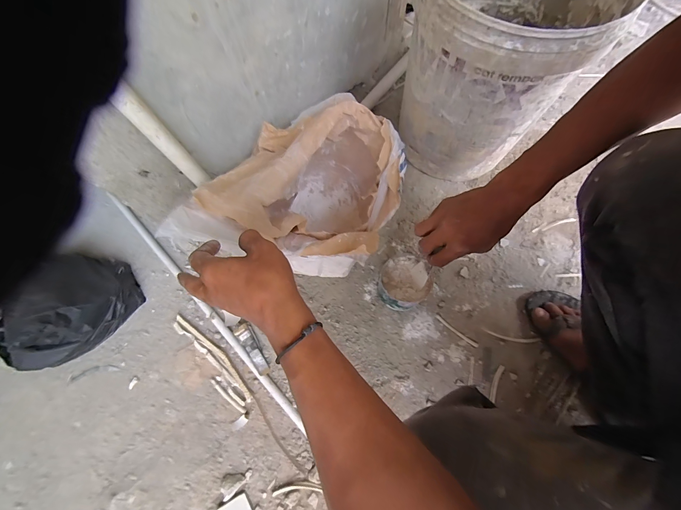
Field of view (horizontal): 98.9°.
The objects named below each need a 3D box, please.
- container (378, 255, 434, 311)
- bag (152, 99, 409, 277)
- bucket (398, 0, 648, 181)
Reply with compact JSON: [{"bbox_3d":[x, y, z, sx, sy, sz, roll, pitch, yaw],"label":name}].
[{"bbox_3d":[0.129,0.057,0.598,0.096,0.072,0.103,21,73,9],"label":"container"},{"bbox_3d":[-0.053,-0.124,0.570,0.313,0.243,0.374,24,74,11],"label":"bag"},{"bbox_3d":[0.280,-0.373,0.563,0.295,0.339,0.319,-1,71,3],"label":"bucket"}]

